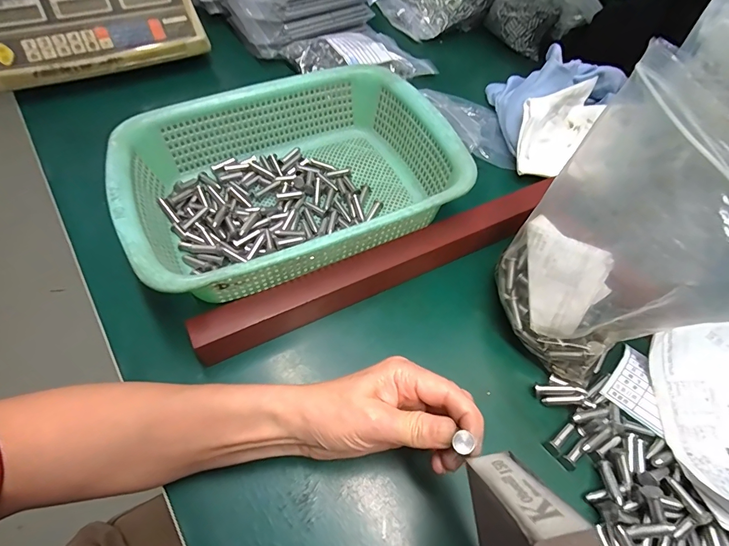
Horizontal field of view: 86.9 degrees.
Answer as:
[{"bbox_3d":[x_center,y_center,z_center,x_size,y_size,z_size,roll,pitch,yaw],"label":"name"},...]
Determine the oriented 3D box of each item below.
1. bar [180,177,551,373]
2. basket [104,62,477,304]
[{"bbox_3d":[0.023,-0.007,0.350,0.341,0.052,0.032,-22,62,-13],"label":"bar"},{"bbox_3d":[-0.068,-0.091,0.373,0.286,0.087,0.215,-22,62,-13],"label":"basket"}]

